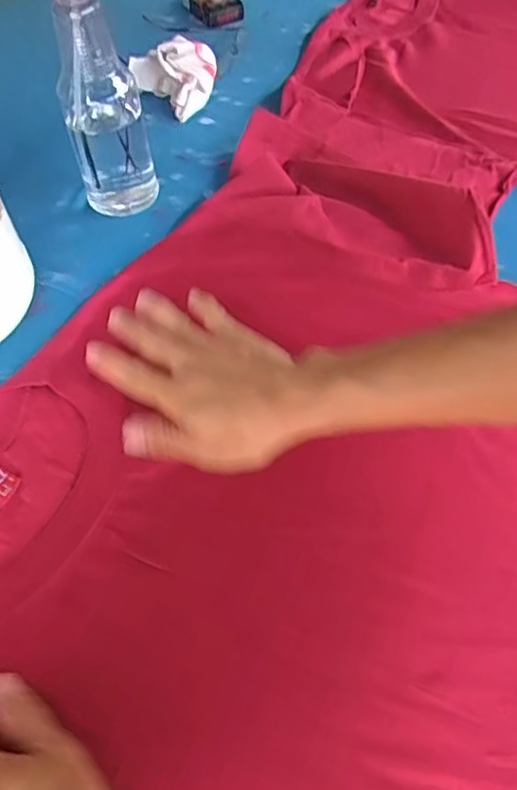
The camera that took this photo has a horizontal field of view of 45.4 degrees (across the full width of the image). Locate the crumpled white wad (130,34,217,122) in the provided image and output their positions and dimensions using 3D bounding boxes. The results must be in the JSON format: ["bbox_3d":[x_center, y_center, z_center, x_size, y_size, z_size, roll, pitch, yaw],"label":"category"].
[{"bbox_3d":[-0.088,-0.350,0.679,0.095,0.054,0.082,-12,55,-4],"label":"crumpled white wad"}]

